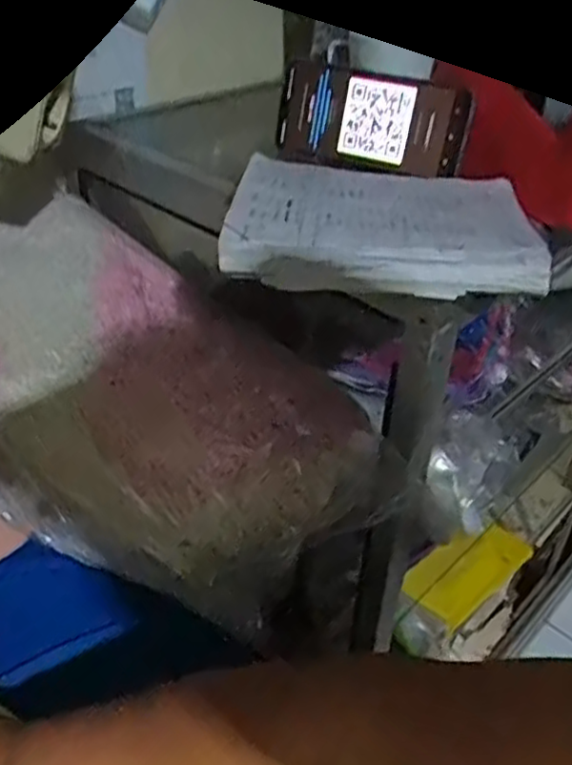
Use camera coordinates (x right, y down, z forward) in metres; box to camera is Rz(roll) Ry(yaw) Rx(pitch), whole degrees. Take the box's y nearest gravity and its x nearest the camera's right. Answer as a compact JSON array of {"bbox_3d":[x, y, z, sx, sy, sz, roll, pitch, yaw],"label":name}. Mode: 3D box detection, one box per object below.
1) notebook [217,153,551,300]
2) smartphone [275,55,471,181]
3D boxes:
[{"bbox_3d":[0.065,-0.115,0.495,0.198,0.030,0.162,7,36,3],"label":"notebook"},{"bbox_3d":[0.072,-0.231,0.622,0.172,0.076,0.016,17,26,17],"label":"smartphone"}]

